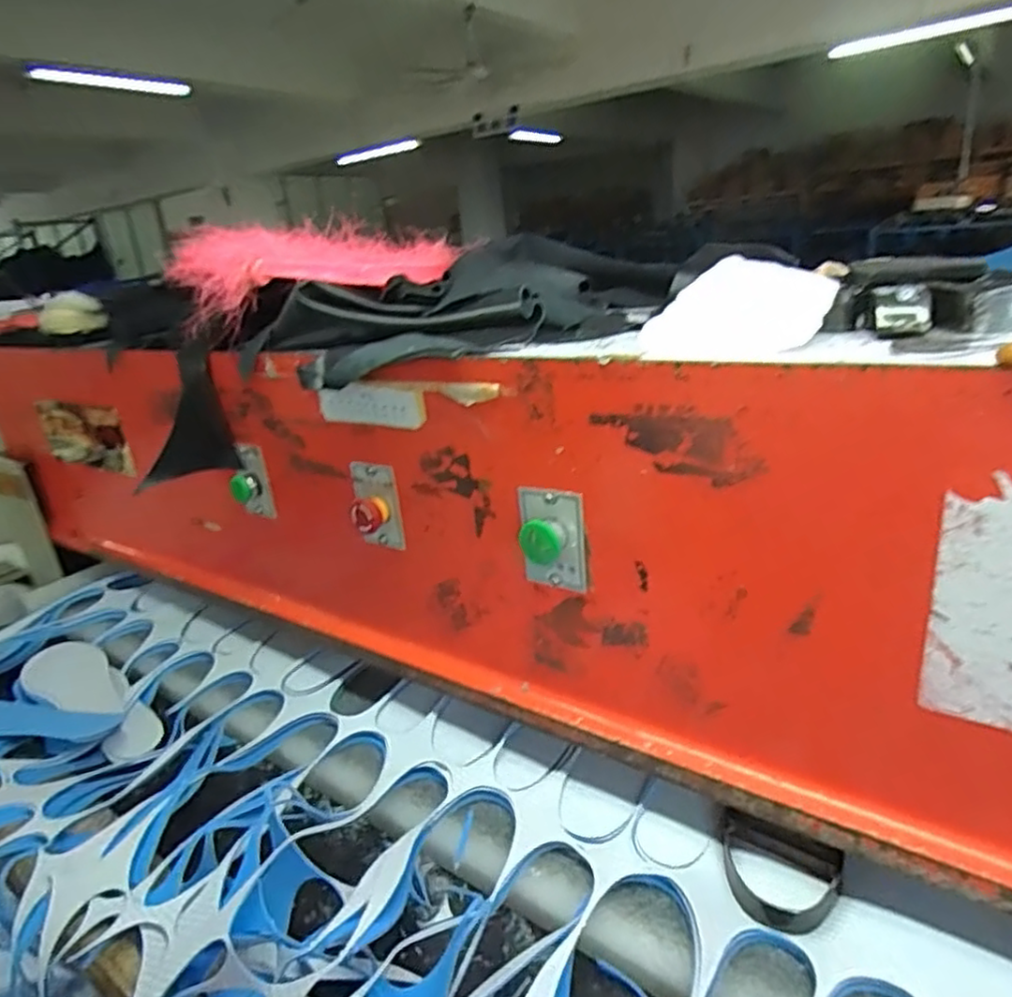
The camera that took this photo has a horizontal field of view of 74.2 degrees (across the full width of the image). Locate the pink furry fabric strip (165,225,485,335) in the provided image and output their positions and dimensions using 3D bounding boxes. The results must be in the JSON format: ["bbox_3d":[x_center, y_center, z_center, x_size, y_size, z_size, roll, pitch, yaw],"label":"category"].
[{"bbox_3d":[-0.187,-0.268,0.769,0.349,0.089,0.099,-21,24,-39],"label":"pink furry fabric strip"}]

